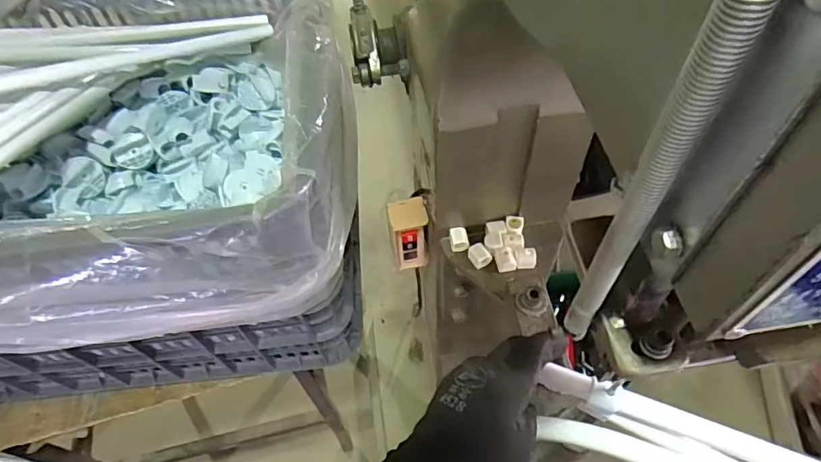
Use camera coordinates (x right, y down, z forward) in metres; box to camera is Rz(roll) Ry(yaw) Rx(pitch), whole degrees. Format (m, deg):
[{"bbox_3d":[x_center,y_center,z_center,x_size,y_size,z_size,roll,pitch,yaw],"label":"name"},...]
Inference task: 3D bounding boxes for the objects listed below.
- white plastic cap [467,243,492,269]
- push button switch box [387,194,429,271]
[{"bbox_3d":[0.080,0.029,0.601,0.020,0.017,0.027,-29,59,-16],"label":"white plastic cap"},{"bbox_3d":[-0.003,0.006,0.705,0.053,0.109,0.047,-8,56,-2],"label":"push button switch box"}]

